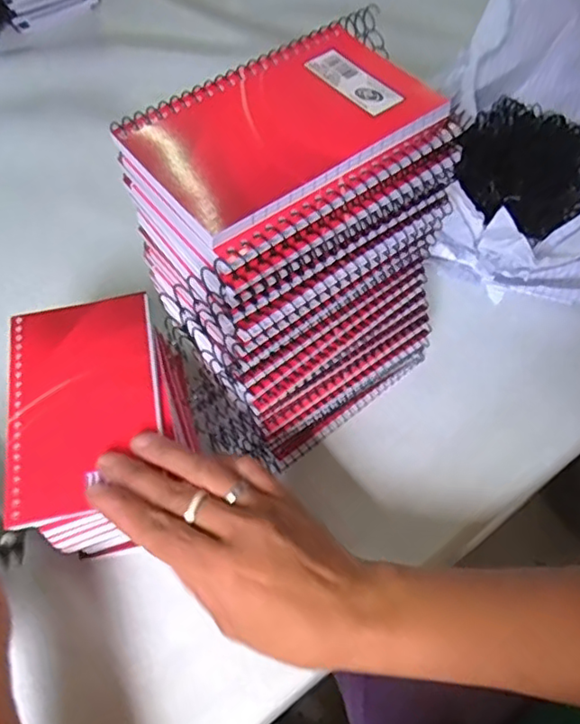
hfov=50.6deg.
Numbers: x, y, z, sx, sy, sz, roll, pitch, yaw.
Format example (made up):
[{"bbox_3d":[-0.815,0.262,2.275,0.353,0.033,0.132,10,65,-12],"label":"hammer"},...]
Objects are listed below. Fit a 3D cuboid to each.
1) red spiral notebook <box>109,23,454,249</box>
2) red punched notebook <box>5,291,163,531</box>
[{"bbox_3d":[-0.004,-0.108,0.272,0.131,0.006,0.082,-34,64,-17],"label":"red spiral notebook"},{"bbox_3d":[-0.114,0.020,0.341,0.080,0.007,0.128,-11,60,-5],"label":"red punched notebook"}]

